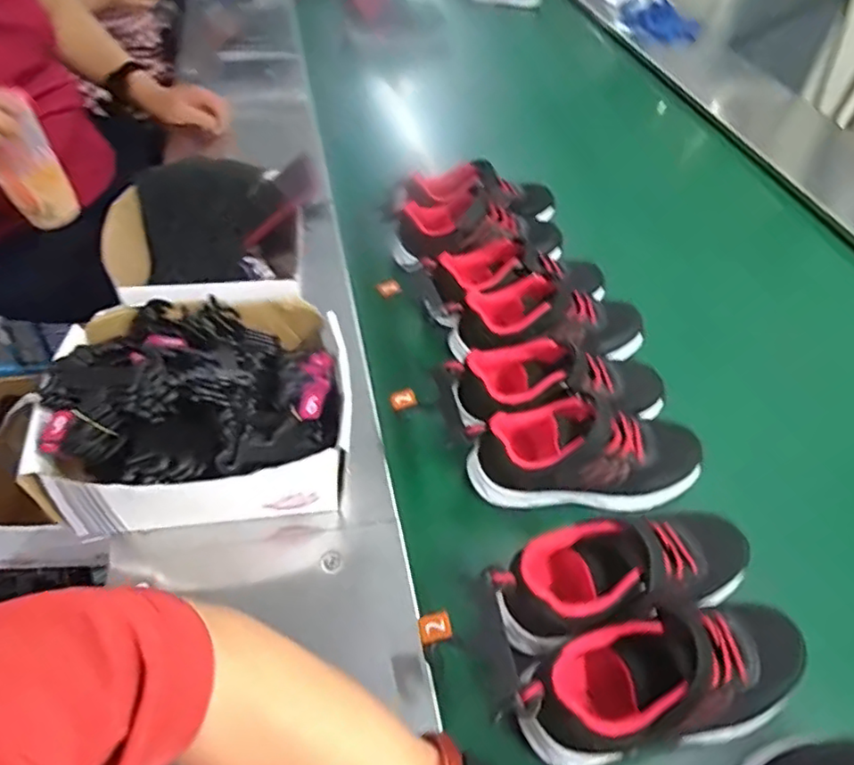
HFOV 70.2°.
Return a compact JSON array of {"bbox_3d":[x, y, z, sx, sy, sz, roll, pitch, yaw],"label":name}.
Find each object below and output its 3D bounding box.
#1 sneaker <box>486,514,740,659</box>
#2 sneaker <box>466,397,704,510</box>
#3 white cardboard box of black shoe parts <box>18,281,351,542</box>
[{"bbox_3d":[0.164,0.152,0.496,0.229,0.088,0.096,-12,49,-16],"label":"sneaker"},{"bbox_3d":[0.156,0.066,0.586,0.226,0.075,0.087,3,46,-2],"label":"sneaker"},{"bbox_3d":[-0.196,0.007,0.540,0.244,0.127,0.220,-6,47,-11],"label":"white cardboard box of black shoe parts"}]

